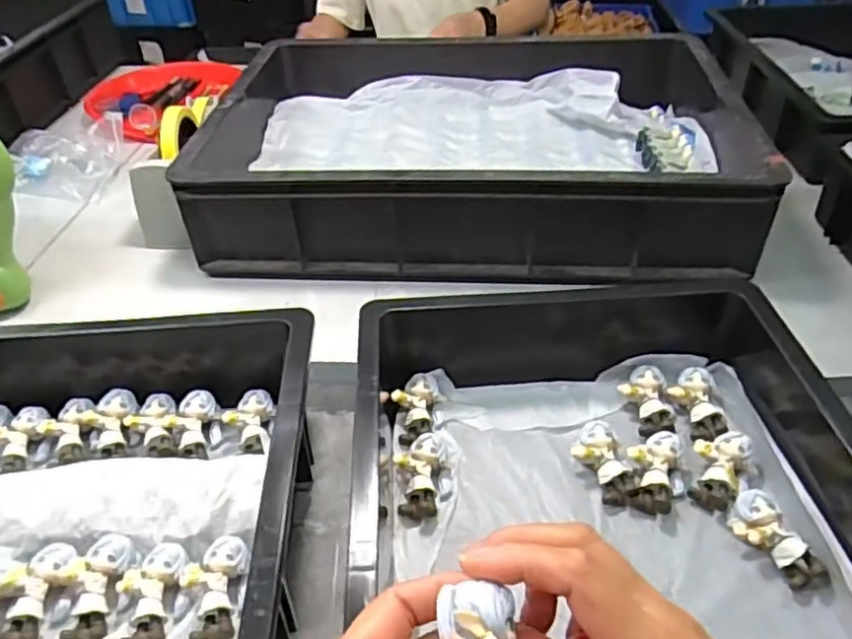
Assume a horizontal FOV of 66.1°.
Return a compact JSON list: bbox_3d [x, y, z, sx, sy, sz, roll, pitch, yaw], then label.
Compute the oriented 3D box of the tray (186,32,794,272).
[{"bbox_3d":[0.055,-0.224,0.768,0.555,0.107,0.401,2,40,6],"label":"tray"}]

